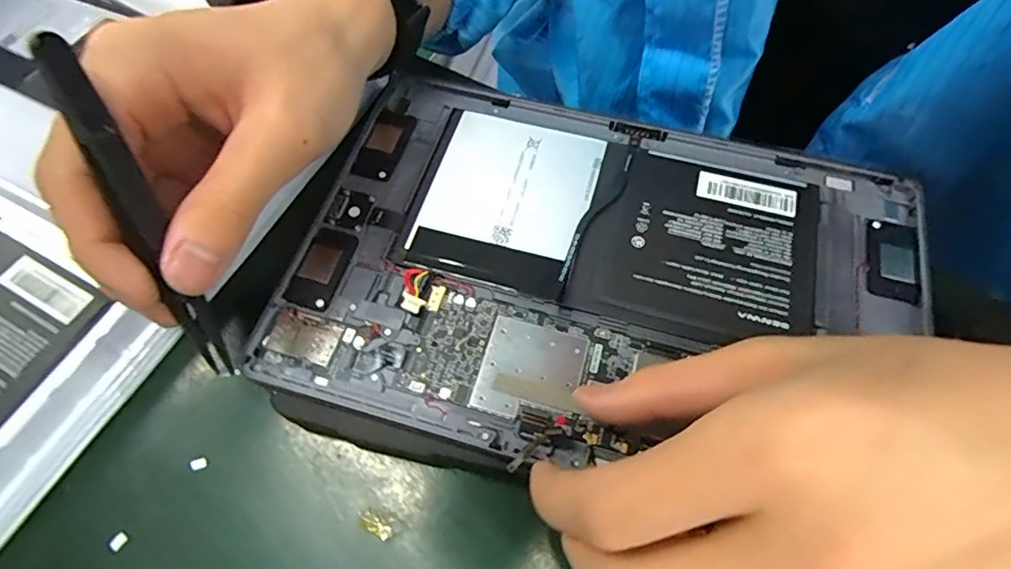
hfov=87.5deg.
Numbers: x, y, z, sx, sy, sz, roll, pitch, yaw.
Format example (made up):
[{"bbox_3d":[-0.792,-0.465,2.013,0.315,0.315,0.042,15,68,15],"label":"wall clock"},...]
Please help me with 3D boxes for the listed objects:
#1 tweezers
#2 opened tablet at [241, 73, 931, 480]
[{"bbox_3d":[-0.113,-0.017,0.163,0.010,0.109,0.006,-14,31,-6],"label":"tweezers"},{"bbox_3d":[0.040,-0.005,0.225,0.249,0.018,0.167,14,70,5],"label":"opened tablet"}]

